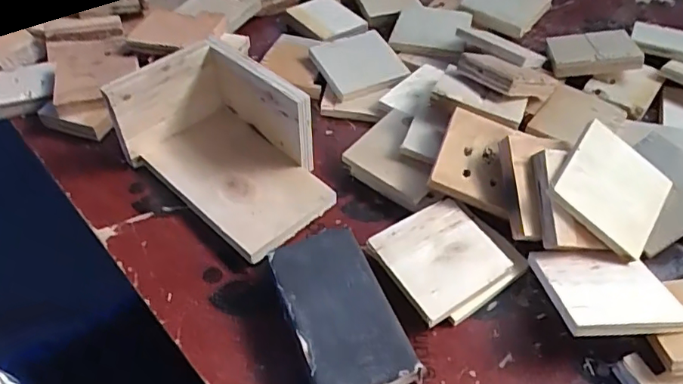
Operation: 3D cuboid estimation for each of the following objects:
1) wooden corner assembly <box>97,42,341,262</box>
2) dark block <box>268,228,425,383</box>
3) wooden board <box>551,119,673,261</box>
[{"bbox_3d":[-0.101,-0.047,0.498,0.184,0.091,0.121,34,56,25],"label":"wooden corner assembly"},{"bbox_3d":[-0.003,0.097,0.424,0.074,0.045,0.132,-17,52,-15],"label":"dark block"},{"bbox_3d":[0.234,-0.002,0.466,0.094,0.007,0.084,39,76,-5],"label":"wooden board"}]

